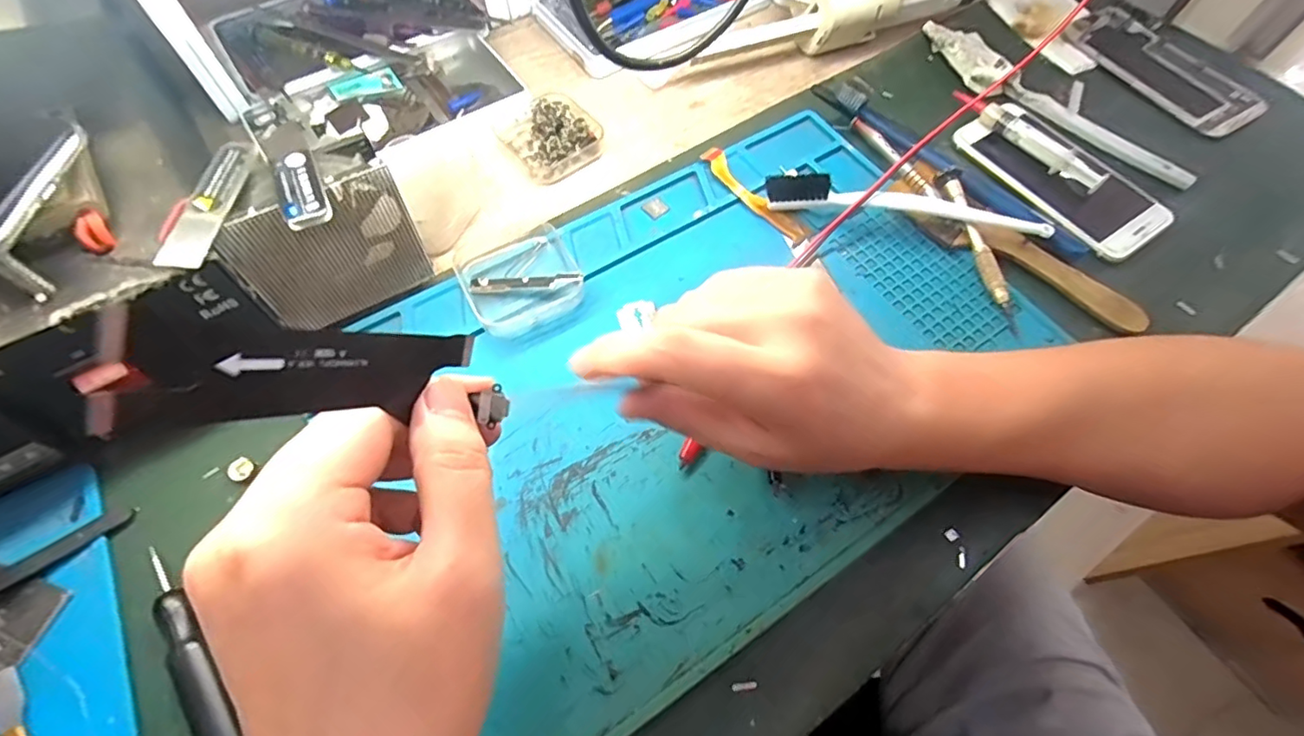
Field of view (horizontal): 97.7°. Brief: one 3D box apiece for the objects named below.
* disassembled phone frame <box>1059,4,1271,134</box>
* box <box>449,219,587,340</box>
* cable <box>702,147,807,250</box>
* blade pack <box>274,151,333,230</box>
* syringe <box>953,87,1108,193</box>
[{"bbox_3d":[0.403,-0.239,0.451,0.072,0.011,0.148,-30,68,-16],"label":"disassembled phone frame"},{"bbox_3d":[-0.077,-0.056,0.331,0.064,0.018,0.072,-26,67,-15],"label":"box"},{"bbox_3d":[0.065,-0.113,0.369,0.018,0.008,0.089,-35,69,-18],"label":"cable"},{"bbox_3d":[-0.154,-0.079,0.252,0.018,0.005,0.042,-23,66,-14],"label":"blade pack"},{"bbox_3d":[0.257,-0.160,0.394,0.018,0.018,0.116,-27,67,-16],"label":"syringe"}]

